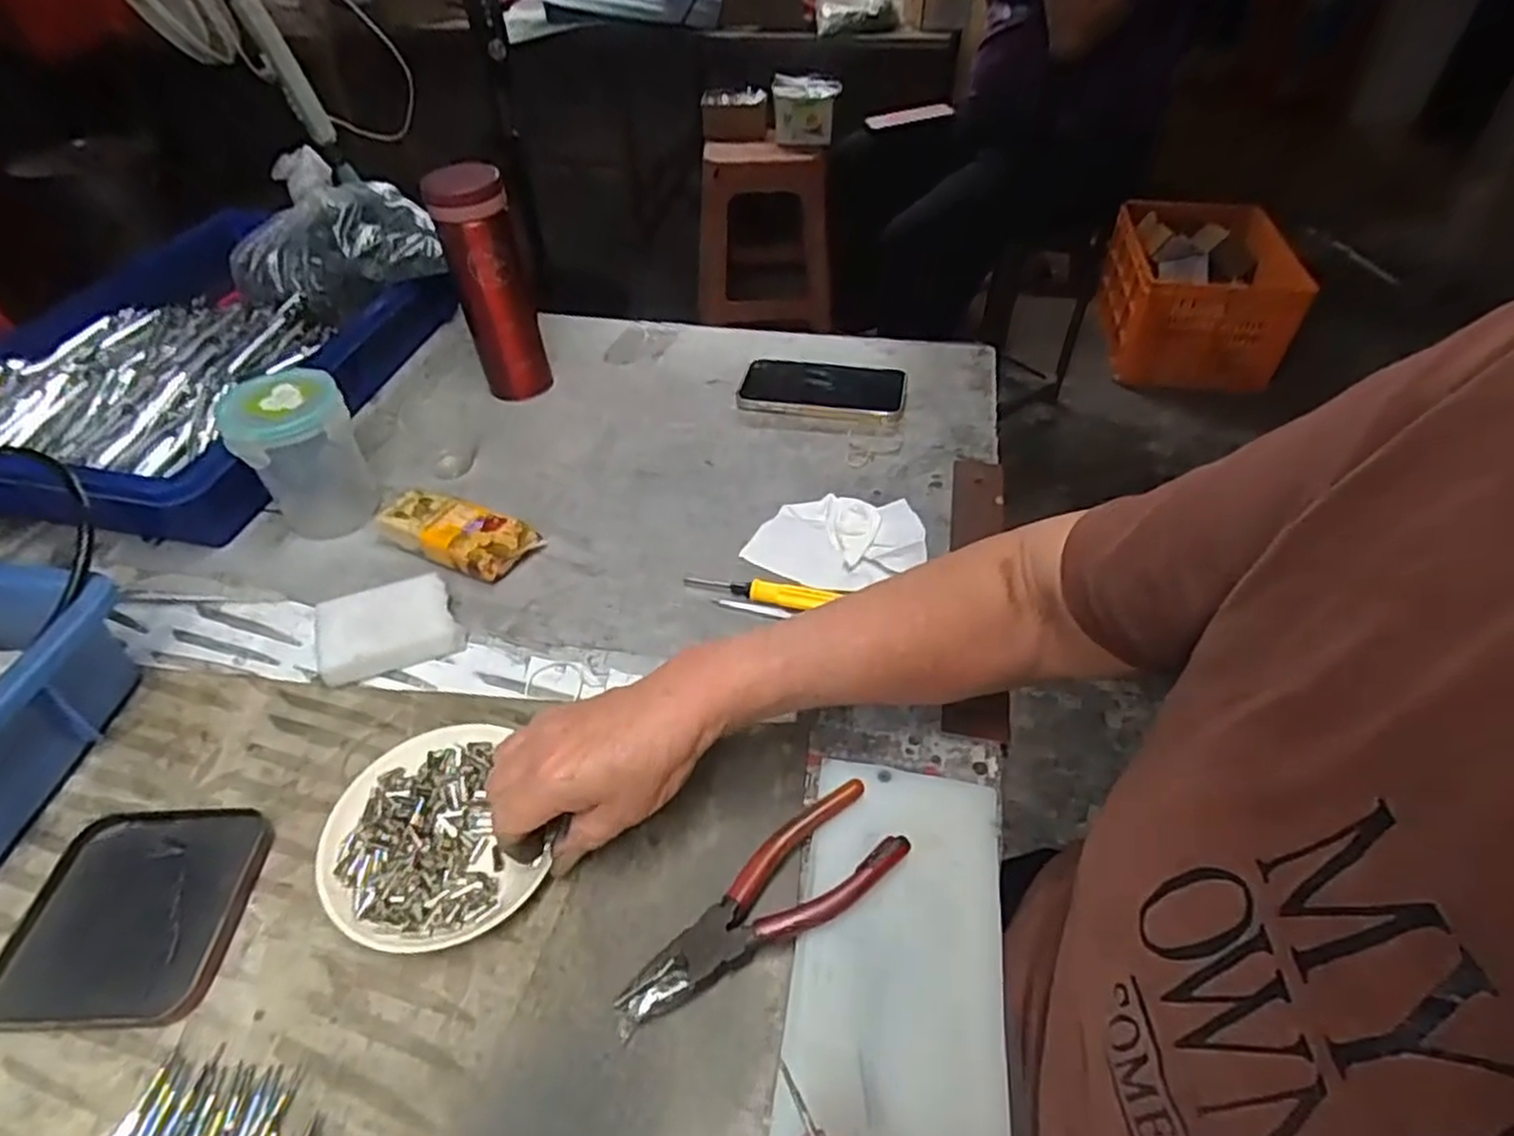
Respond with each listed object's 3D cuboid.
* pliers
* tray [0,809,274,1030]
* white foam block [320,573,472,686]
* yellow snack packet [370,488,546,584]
[{"bbox_3d":[0.003,0.162,0.362,0.146,0.023,0.047,-28,51,-25],"label":"pliers"},{"bbox_3d":[-0.316,0.173,0.385,0.109,0.007,0.103,0,45,0],"label":"tray"},{"bbox_3d":[-0.242,0.039,0.503,0.083,0.023,0.059,-18,47,-17],"label":"white foam block"},{"bbox_3d":[-0.222,-0.024,0.559,0.112,0.029,0.049,15,47,15],"label":"yellow snack packet"}]

